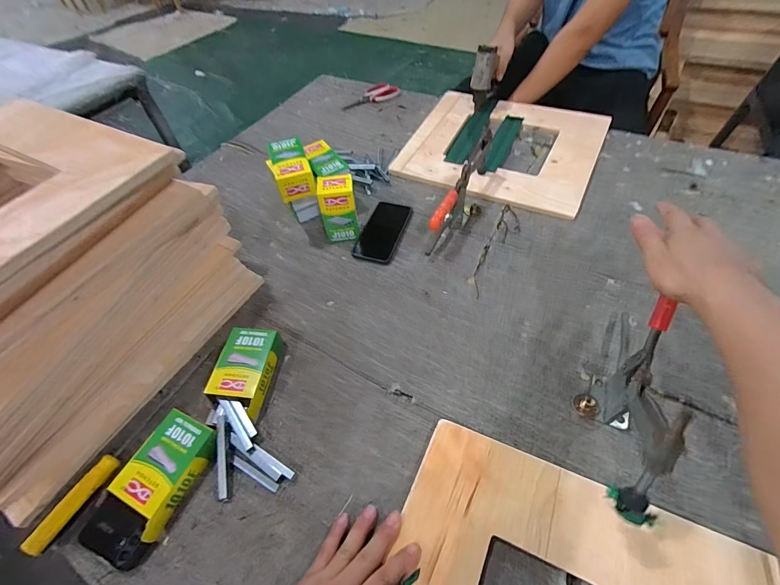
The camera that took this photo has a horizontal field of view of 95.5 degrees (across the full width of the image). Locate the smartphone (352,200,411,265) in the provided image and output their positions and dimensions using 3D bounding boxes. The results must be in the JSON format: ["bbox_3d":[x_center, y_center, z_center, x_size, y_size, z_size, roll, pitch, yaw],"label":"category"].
[{"bbox_3d":[-0.011,-0.128,0.719,0.079,0.009,0.167,13,57,14],"label":"smartphone"}]

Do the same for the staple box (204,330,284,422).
[{"bbox_3d":[-0.219,0.115,0.537,0.079,0.040,0.124,6,55,9],"label":"staple box"}]

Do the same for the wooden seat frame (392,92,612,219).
[{"bbox_3d":[0.270,-0.359,0.857,0.423,0.016,0.401,22,59,20],"label":"wooden seat frame"}]

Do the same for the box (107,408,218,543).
[{"bbox_3d":[-0.291,0.228,0.459,0.084,0.029,0.125,20,58,18],"label":"box"}]

